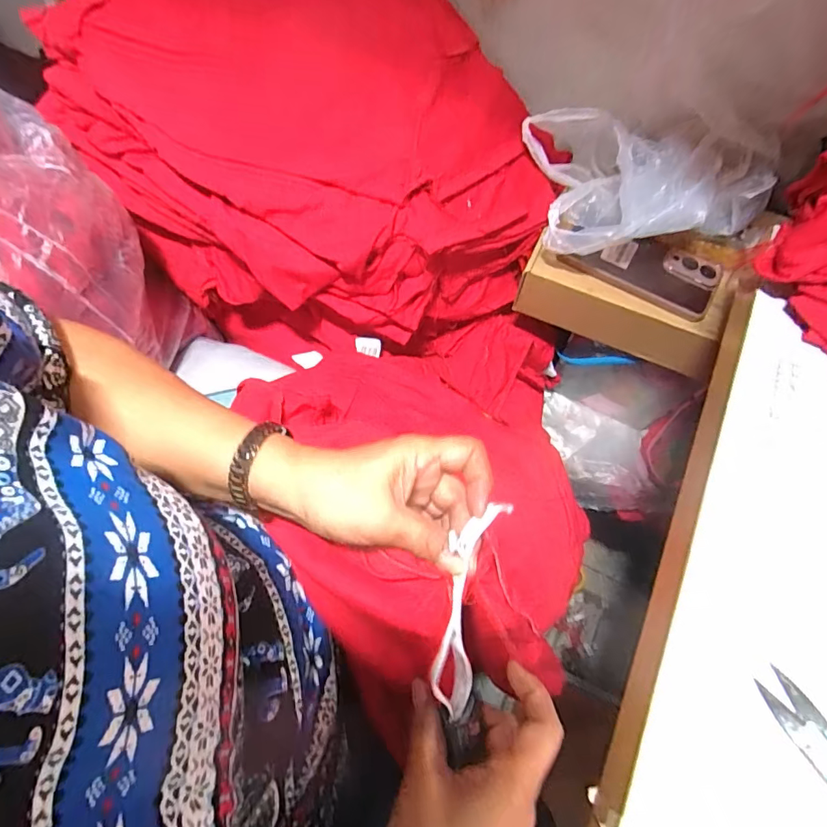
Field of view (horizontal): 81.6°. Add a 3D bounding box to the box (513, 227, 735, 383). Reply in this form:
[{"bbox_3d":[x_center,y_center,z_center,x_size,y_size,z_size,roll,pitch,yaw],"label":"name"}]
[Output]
[{"bbox_3d":[0.250,-0.137,0.542,0.237,0.089,0.111,25,67,10],"label":"box"}]

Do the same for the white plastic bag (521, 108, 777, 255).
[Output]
[{"bbox_3d":[0.237,-0.241,0.493,0.227,0.072,0.164,-5,65,-4],"label":"white plastic bag"}]

